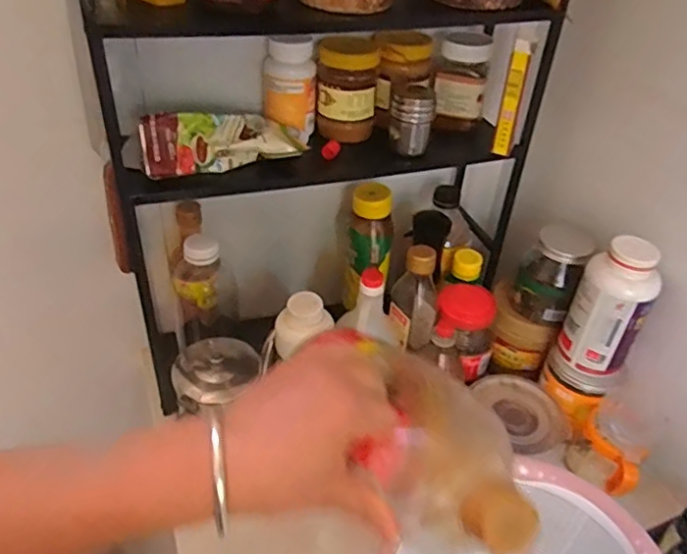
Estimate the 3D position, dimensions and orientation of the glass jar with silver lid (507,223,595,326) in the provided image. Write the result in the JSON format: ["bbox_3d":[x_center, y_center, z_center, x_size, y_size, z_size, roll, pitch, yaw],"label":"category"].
[{"bbox_3d":[0.275,-0.003,0.792,0.079,0.117,0.071,19,41,18],"label":"glass jar with silver lid"}]

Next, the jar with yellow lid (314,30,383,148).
[{"bbox_3d":[0.005,-0.228,0.721,0.072,0.108,0.067,6,39,2],"label":"jar with yellow lid"}]

